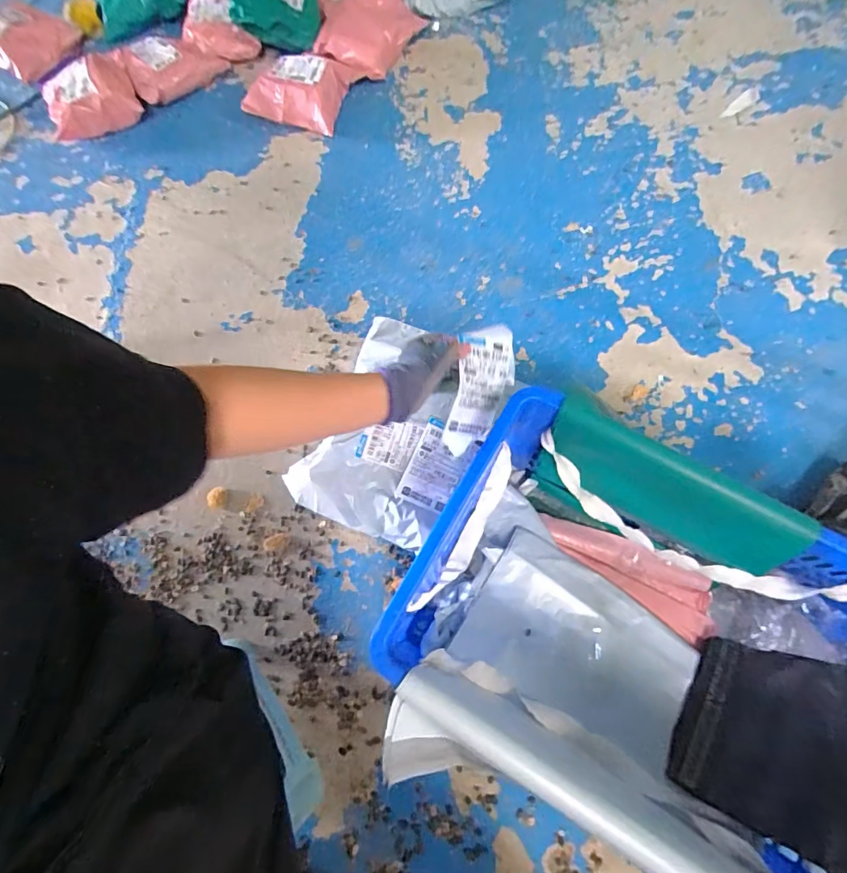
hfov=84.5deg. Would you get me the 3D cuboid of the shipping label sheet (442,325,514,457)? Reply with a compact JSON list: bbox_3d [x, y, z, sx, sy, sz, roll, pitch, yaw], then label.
[{"bbox_3d":[0.073,-0.060,0.606,0.028,0.093,0.171,21,90,52],"label":"shipping label sheet"}]

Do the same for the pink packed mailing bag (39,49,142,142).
[{"bbox_3d":[-0.775,-0.782,1.087,0.208,0.084,0.191,-29,71,-8],"label":"pink packed mailing bag"}]

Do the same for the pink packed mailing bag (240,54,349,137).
[{"bbox_3d":[-0.293,-0.793,1.066,0.211,0.078,0.162,15,71,8],"label":"pink packed mailing bag"}]

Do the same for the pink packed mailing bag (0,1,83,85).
[{"bbox_3d":[-1.010,-1.009,1.184,0.271,0.080,0.205,26,73,12],"label":"pink packed mailing bag"}]

